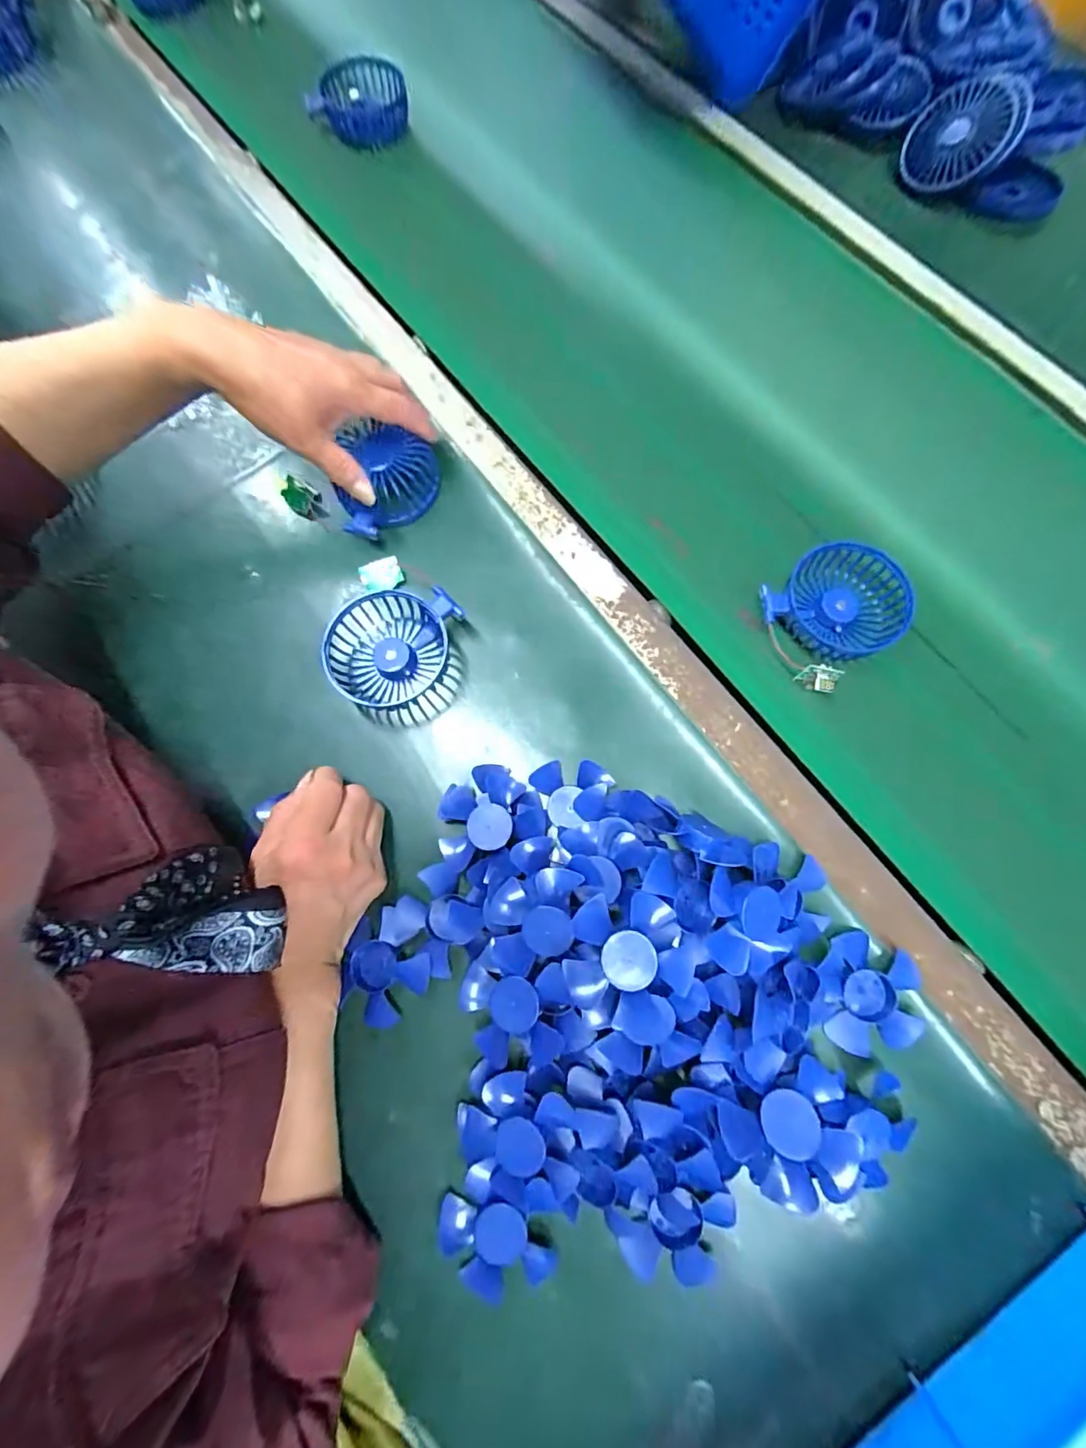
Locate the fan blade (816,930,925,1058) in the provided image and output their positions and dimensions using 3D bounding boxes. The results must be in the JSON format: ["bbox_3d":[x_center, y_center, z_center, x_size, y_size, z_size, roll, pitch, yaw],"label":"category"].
[{"bbox_3d":[0.212,0.172,0.336,0.067,0.015,0.070,0,75,1],"label":"fan blade"}]

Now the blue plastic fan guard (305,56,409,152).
[{"bbox_3d":[-0.190,-0.668,0.552,0.104,0.037,0.083,18,77,6],"label":"blue plastic fan guard"}]

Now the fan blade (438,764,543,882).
[{"bbox_3d":[-0.040,0.067,0.361,0.075,0.019,0.067,-39,78,-8],"label":"fan blade"}]

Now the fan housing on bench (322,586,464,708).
[{"bbox_3d":[-0.116,-0.062,0.395,0.074,0.033,0.097,27,78,8],"label":"fan housing on bench"}]

